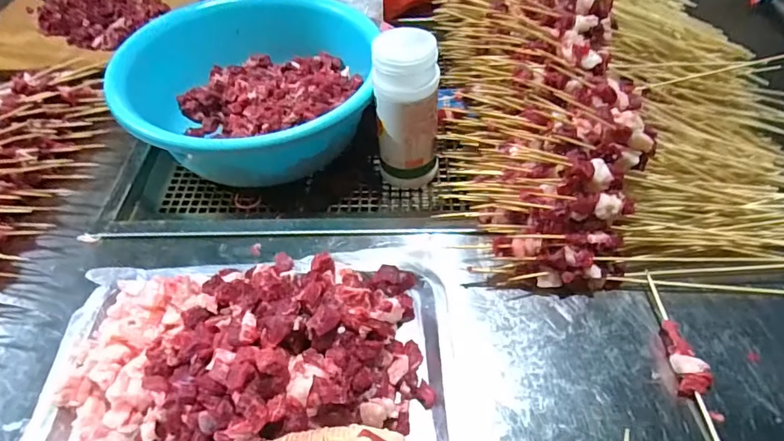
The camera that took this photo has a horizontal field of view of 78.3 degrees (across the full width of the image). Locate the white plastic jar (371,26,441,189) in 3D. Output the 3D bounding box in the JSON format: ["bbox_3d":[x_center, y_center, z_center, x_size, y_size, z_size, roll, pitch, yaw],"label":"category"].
[{"bbox_3d":[0.015,-0.103,0.480,0.061,0.154,0.053,-1,50,2],"label":"white plastic jar"}]

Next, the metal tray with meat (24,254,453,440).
[{"bbox_3d":[-0.107,0.107,0.346,0.301,0.068,0.210,-5,50,-1],"label":"metal tray with meat"}]

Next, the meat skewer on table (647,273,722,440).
[{"bbox_3d":[0.229,0.164,0.324,0.026,0.020,0.283,-1,50,2],"label":"meat skewer on table"}]

